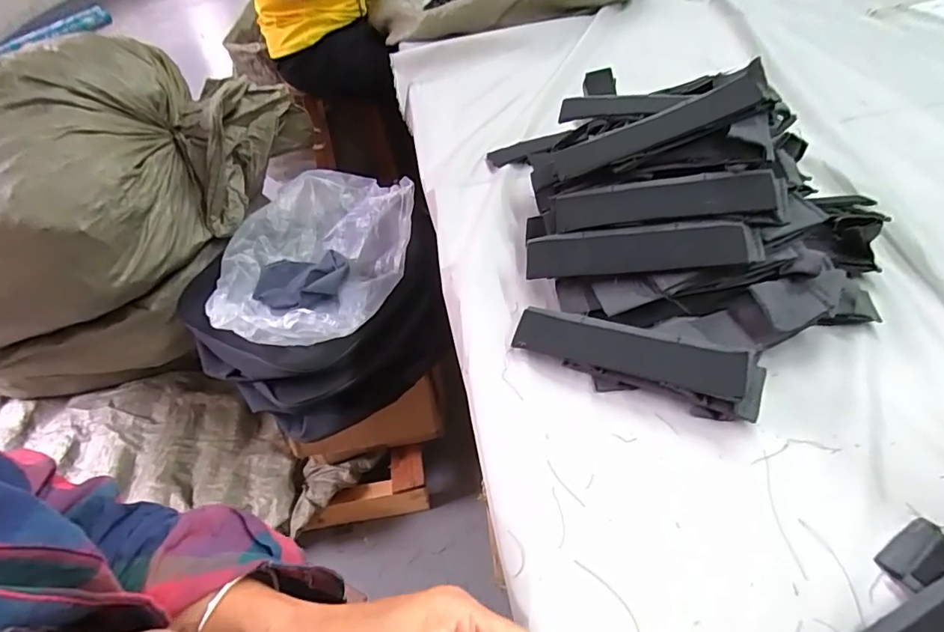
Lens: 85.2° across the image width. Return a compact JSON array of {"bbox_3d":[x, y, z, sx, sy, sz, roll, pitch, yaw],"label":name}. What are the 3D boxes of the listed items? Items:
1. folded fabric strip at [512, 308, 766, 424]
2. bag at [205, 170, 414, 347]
[{"bbox_3d":[0.129,0.036,0.424,0.193,0.020,0.053,13,76,27],"label":"folded fabric strip"},{"bbox_3d":[-0.298,-0.119,0.956,0.330,0.120,0.395,13,48,20],"label":"bag"}]

